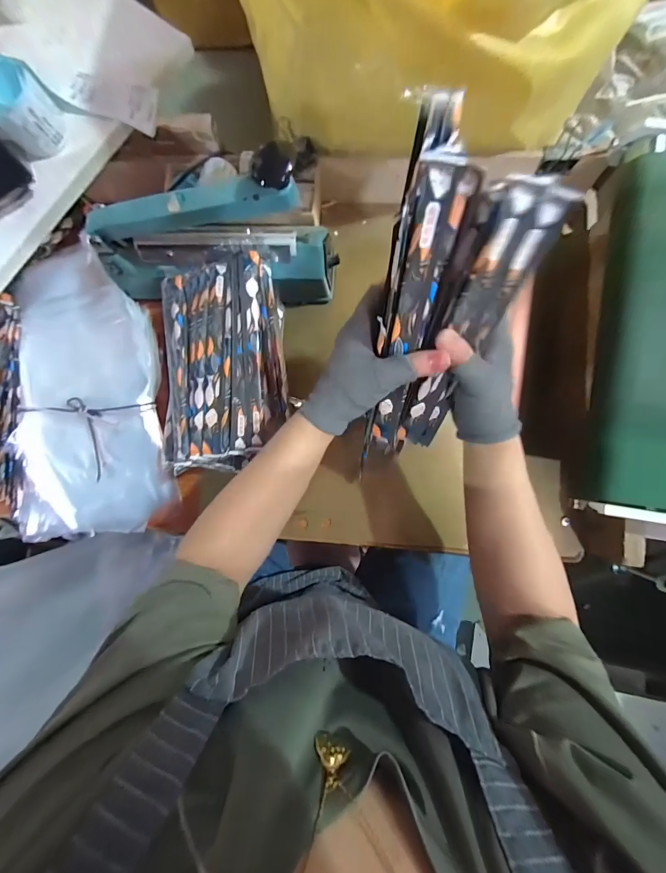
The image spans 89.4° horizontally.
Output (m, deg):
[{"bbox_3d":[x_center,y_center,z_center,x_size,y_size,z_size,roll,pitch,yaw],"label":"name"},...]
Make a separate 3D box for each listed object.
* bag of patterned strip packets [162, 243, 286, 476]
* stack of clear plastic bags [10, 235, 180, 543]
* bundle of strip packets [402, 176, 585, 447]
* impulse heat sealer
[{"bbox_3d":[-0.138,-0.094,0.415,0.148,0.043,0.261,-2,85,2],"label":"bag of patterned strip packets"},{"bbox_3d":[-0.364,-0.078,0.498,0.223,0.043,0.444,-5,85,2],"label":"stack of clear plastic bags"},{"bbox_3d":[0.105,-0.071,0.284,0.056,0.236,0.015,13,49,3],"label":"bundle of strip packets"},{"bbox_3d":[-0.153,-0.235,0.412,0.301,0.168,0.084,-5,85,2],"label":"impulse heat sealer"}]

